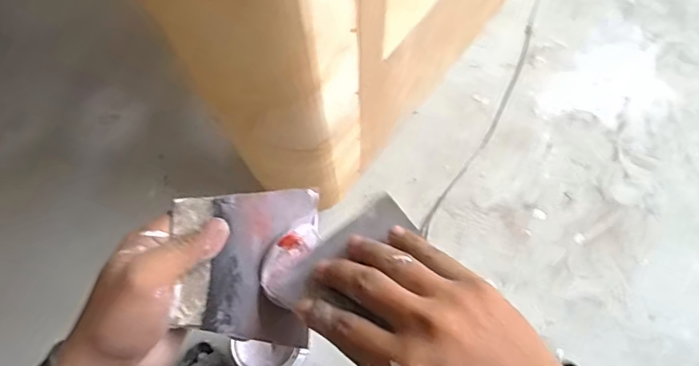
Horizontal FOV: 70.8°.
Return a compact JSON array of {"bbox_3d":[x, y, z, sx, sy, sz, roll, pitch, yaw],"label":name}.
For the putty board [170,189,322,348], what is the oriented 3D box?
[{"bbox_3d":[-0.067,0.059,0.337,0.095,0.006,0.102,-2,85,-14],"label":"putty board"}]

